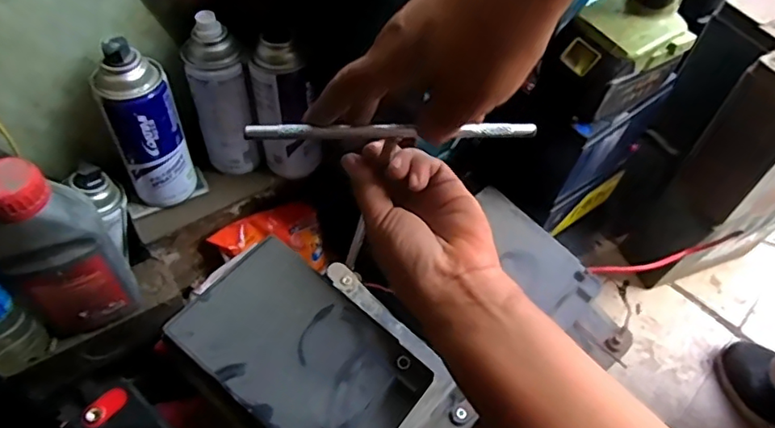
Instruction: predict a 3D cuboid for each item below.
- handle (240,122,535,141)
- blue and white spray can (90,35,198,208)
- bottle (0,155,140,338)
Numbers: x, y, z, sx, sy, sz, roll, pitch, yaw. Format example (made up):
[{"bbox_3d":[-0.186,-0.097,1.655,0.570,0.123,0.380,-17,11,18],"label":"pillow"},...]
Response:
[{"bbox_3d":[0.006,-0.050,0.341,0.179,0.012,0.010,-2,54,-11],"label":"handle"},{"bbox_3d":[-0.215,-0.077,0.501,0.062,0.155,0.053,-19,58,-17],"label":"blue and white spray can"},{"bbox_3d":[-0.268,0.036,0.462,0.084,0.202,0.055,-23,59,-20],"label":"bottle"}]

